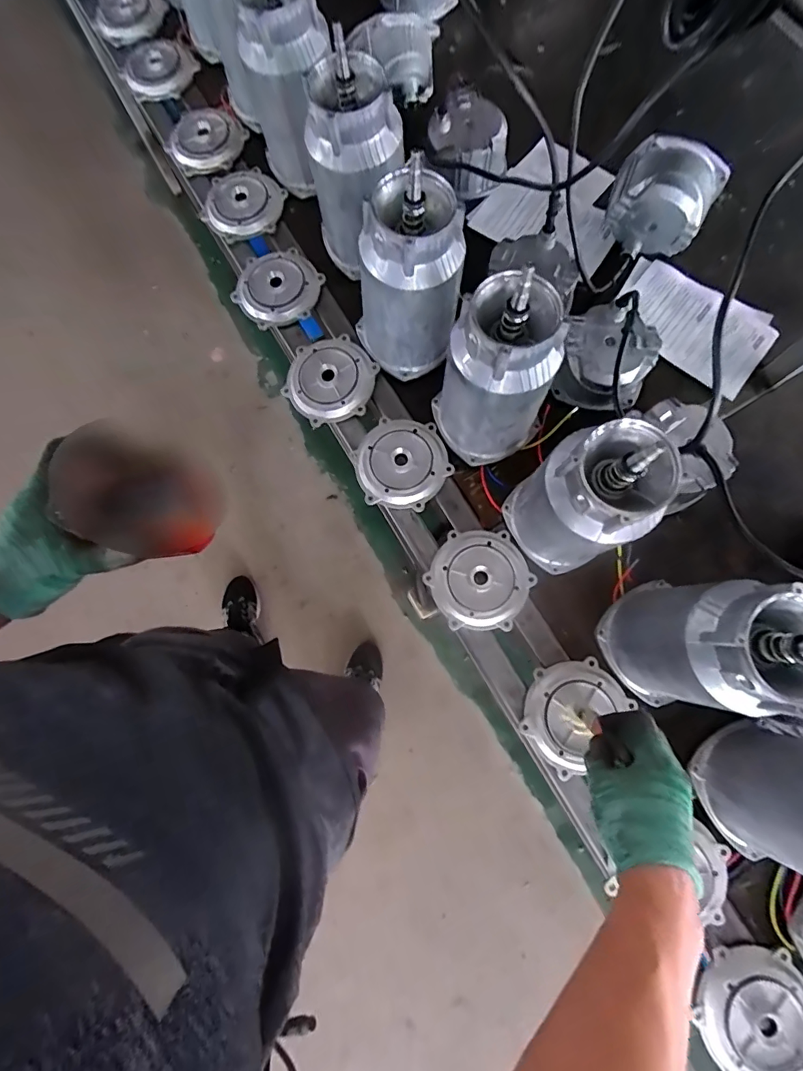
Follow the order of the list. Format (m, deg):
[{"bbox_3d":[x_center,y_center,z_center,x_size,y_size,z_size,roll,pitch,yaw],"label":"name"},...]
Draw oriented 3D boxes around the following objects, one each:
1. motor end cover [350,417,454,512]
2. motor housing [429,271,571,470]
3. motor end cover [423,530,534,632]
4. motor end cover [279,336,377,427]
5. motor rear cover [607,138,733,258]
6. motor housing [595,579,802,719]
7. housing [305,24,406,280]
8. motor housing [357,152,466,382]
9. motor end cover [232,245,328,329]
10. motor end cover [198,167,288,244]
[{"bbox_3d":[0.000,-0.100,0.624,0.125,0.019,0.129,-20,78,-3],"label":"motor end cover"},{"bbox_3d":[0.107,-0.182,0.531,0.134,0.212,0.111,39,82,9],"label":"motor housing"},{"bbox_3d":[0.101,0.056,0.588,0.123,0.021,0.129,-29,78,-5],"label":"motor end cover"},{"bbox_3d":[-0.103,-0.226,0.656,0.121,0.025,0.133,20,79,6],"label":"motor end cover"},{"bbox_3d":[0.353,-0.462,0.641,0.138,0.125,0.071,24,79,7],"label":"motor rear cover"},{"bbox_3d":[0.305,0.112,0.464,0.104,0.215,0.119,-42,80,-7],"label":"motor housing"},{"bbox_3d":[-0.061,-0.478,0.608,0.117,0.221,0.112,-10,78,0],"label":"housing"},{"bbox_3d":[0.007,-0.307,0.553,0.102,0.227,0.110,0,78,2],"label":"motor housing"},{"bbox_3d":[-0.192,-0.382,0.697,0.124,0.026,0.120,-36,79,-6],"label":"motor end cover"},{"bbox_3d":[-0.258,-0.539,0.737,0.136,0.044,0.136,-10,78,0],"label":"motor end cover"}]

